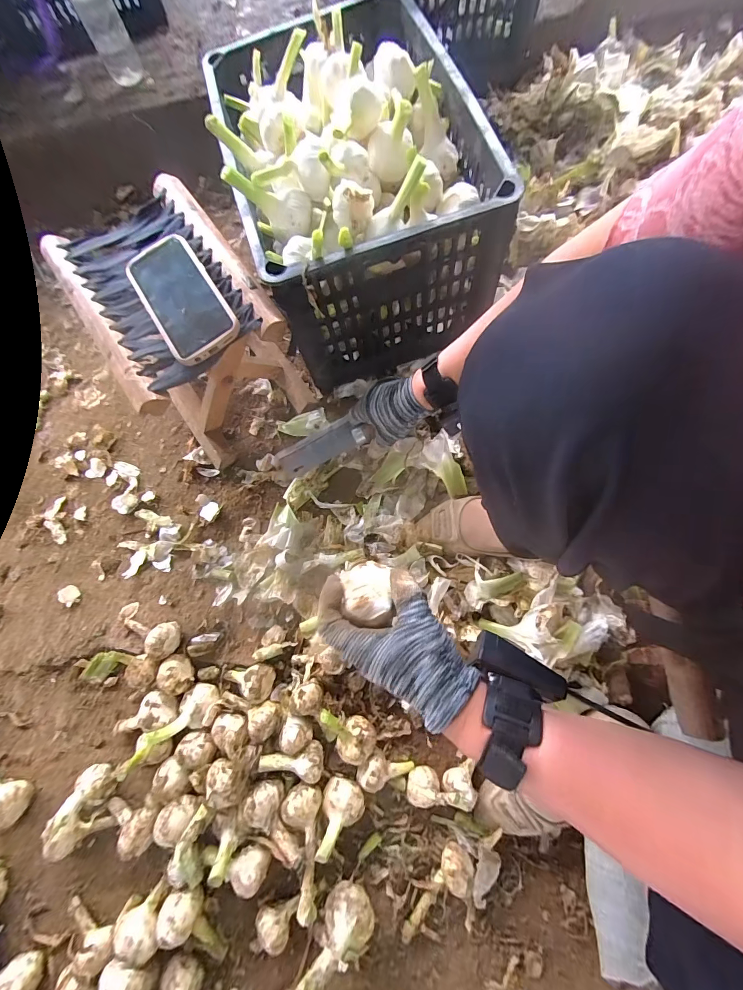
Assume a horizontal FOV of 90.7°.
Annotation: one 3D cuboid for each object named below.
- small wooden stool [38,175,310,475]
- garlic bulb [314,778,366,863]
[{"bbox_3d":[-0.242,-0.223,0.522,0.184,0.212,0.261,-34,79,-6],"label":"small wooden stool"},{"bbox_3d":[-0.035,0.386,0.446,0.050,0.073,0.056,5,77,3],"label":"garlic bulb"}]

